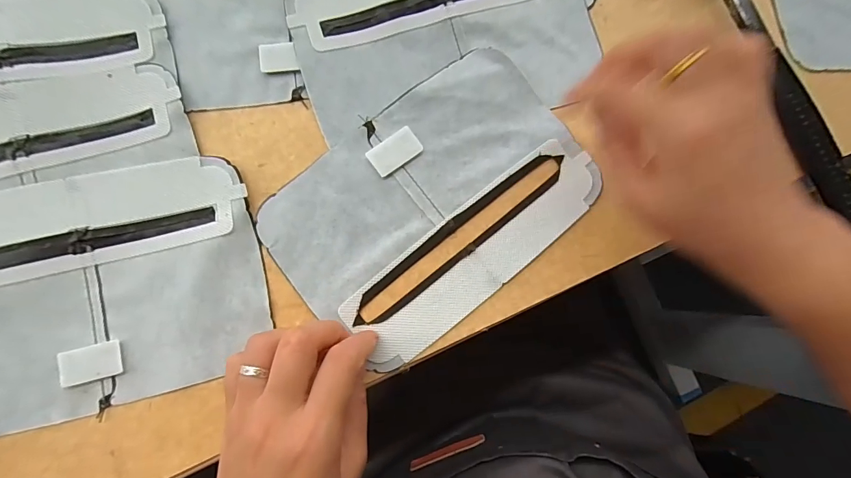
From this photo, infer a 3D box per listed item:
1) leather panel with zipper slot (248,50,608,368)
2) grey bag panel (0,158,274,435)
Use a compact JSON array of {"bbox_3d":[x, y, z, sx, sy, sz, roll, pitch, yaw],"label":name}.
[{"bbox_3d":[0.007,-0.023,0.251,0.191,0.007,0.129,-38,87,-8],"label":"leather panel with zipper slot"},{"bbox_3d":[-0.191,0.030,0.224,0.186,0.005,0.126,-14,84,-6],"label":"grey bag panel"}]

